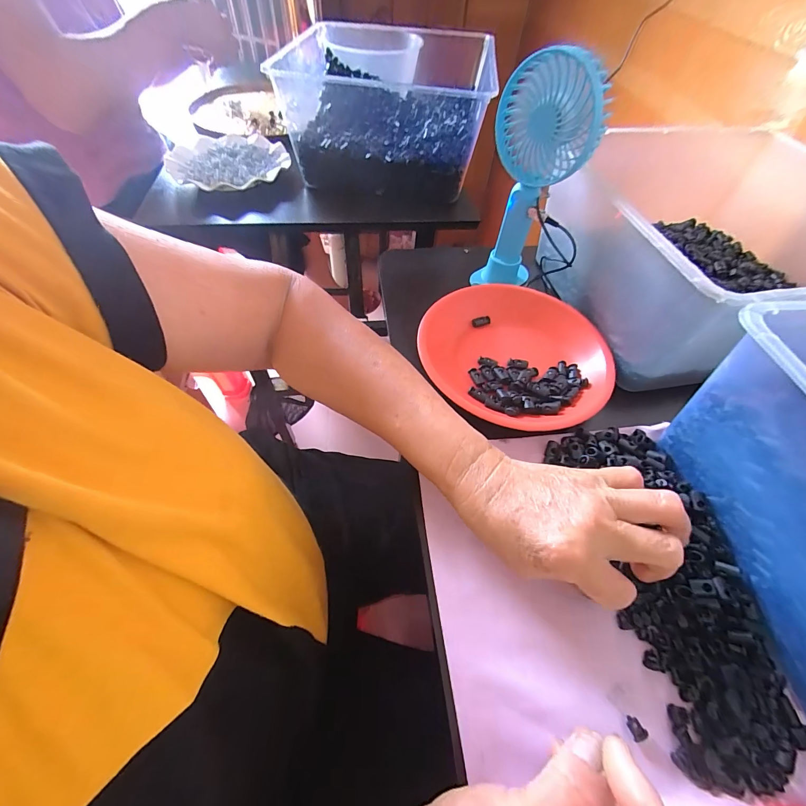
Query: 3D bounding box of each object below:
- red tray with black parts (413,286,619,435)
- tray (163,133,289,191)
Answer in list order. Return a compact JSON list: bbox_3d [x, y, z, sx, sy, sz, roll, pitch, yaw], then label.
[{"bbox_3d":[0.118,-0.046,0.385,0.190,0.039,0.184,-4,55,-6],"label":"red tray with black parts"},{"bbox_3d":[-0.280,-0.391,0.590,0.179,0.024,0.175,-14,57,-13],"label":"tray"}]

